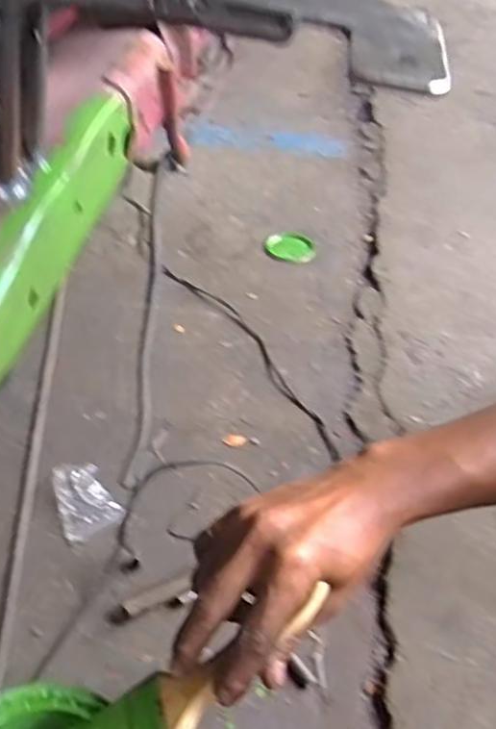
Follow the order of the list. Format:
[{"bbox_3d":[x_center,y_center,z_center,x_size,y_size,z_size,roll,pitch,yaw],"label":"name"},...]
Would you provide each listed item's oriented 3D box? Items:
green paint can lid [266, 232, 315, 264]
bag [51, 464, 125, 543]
[{"bbox_3d":[0.083,-0.236,1.359,0.094,0.016,0.109,-26,49,-27],"label":"green paint can lid"},{"bbox_3d":[-0.206,0.168,0.873,0.076,0.034,0.098,-14,45,-18],"label":"bag"}]

